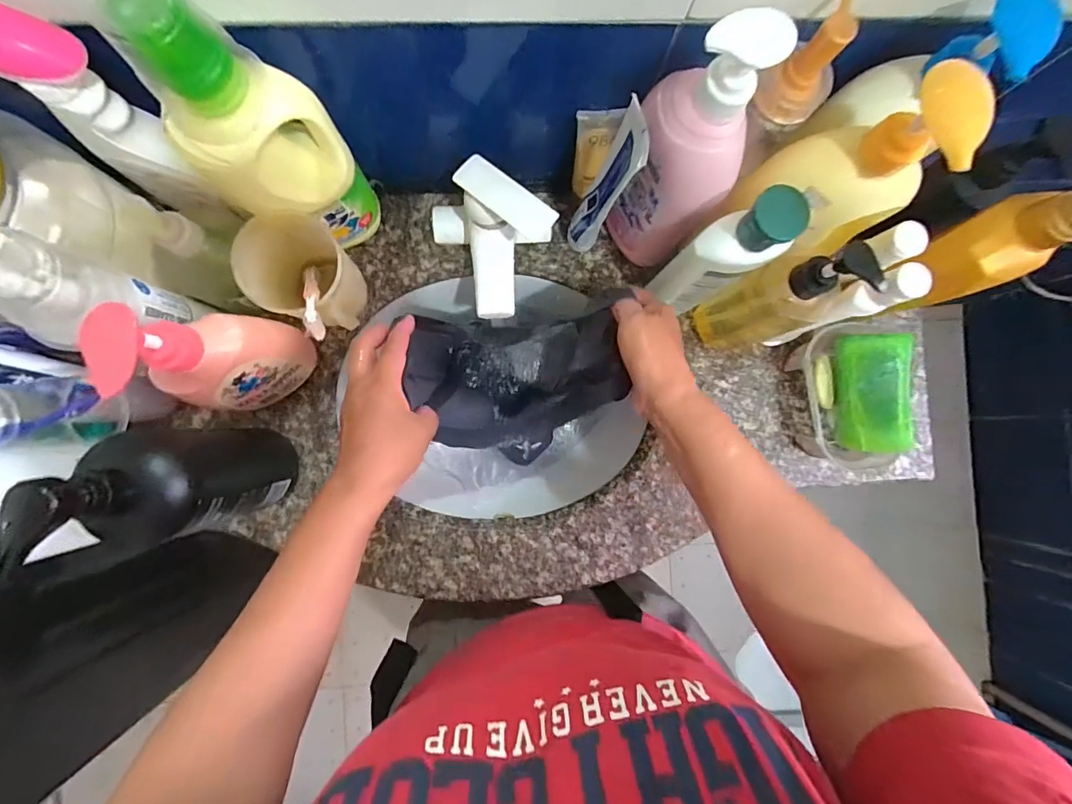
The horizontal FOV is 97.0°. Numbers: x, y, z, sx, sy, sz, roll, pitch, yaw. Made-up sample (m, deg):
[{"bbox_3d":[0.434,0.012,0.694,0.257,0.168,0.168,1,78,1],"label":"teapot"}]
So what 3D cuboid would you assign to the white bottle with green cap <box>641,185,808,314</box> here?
[{"bbox_3d":[0.154,-0.119,0.432,0.079,0.217,0.048,-31,89,-4],"label":"white bottle with green cap"}]

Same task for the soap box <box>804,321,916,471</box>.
[{"bbox_3d":[0.331,-0.004,0.507,0.082,0.091,0.150,-5,87,-4],"label":"soap box"}]

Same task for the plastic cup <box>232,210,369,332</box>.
[{"bbox_3d":[-0.214,-0.115,0.455,0.101,0.097,0.083,20,86,-2],"label":"plastic cup"}]

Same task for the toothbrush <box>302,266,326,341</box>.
[{"bbox_3d":[-0.198,-0.092,0.424,0.011,0.159,0.022,-32,127,-4],"label":"toothbrush"}]

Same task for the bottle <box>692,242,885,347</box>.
[{"bbox_3d":[0.217,-0.091,0.444,0.052,0.216,0.060,-21,88,-4],"label":"bottle"}]

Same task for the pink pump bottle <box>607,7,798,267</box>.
[{"bbox_3d":[0.115,-0.192,0.411,0.083,0.269,0.065,24,86,-2],"label":"pink pump bottle"}]

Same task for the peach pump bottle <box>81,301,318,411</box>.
[{"bbox_3d":[-0.259,-0.036,0.389,0.099,0.193,0.046,-39,90,-4],"label":"peach pump bottle"}]

